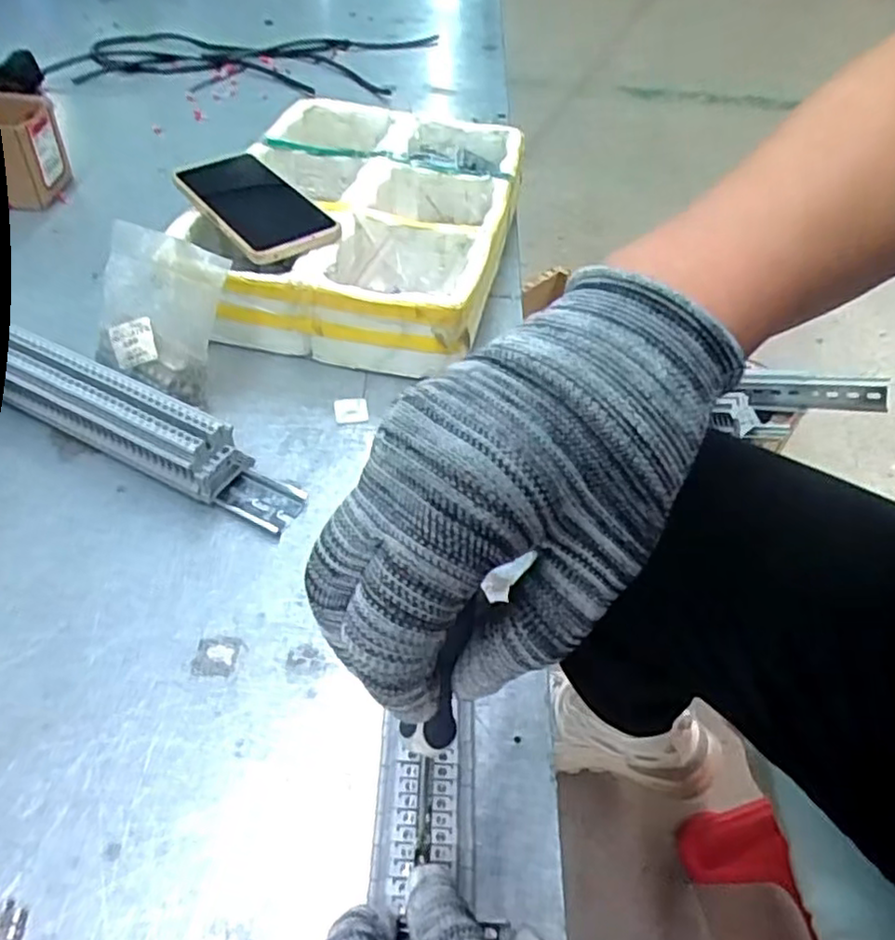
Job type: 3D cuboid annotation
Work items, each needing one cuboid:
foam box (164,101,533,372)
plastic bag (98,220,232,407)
[{"bbox_3d":[-0.077,-0.235,0.649,0.260,0.080,0.346,11,48,6],"label":"foam box"},{"bbox_3d":[-0.214,-0.119,0.502,0.101,0.104,0.034,25,8,14],"label":"plastic bag"}]

